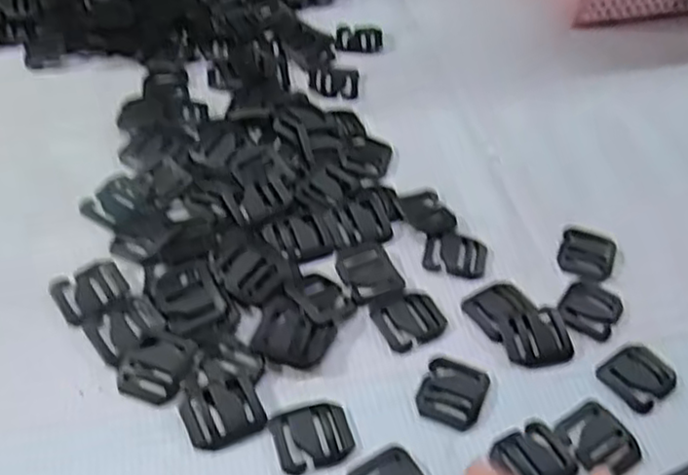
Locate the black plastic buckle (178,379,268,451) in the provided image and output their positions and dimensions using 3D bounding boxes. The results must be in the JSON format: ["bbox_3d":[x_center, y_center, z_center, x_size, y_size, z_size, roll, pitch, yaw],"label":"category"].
[{"bbox_3d":[-0.055,0.081,0.334,0.035,0.005,0.028,-18,52,-19],"label":"black plastic buckle"}]

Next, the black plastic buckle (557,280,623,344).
[{"bbox_3d":[0.133,0.036,0.390,0.030,0.004,0.036,31,53,21],"label":"black plastic buckle"}]

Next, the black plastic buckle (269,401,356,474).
[{"bbox_3d":[-0.014,0.090,0.331,0.035,0.004,0.030,-11,50,-14],"label":"black plastic buckle"}]

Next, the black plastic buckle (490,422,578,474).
[{"bbox_3d":[0.086,0.101,0.329,0.032,0.004,0.029,-23,54,-23],"label":"black plastic buckle"}]

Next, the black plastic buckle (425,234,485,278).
[{"bbox_3d":[0.064,0.009,0.412,0.033,0.004,0.028,12,49,7],"label":"black plastic buckle"}]

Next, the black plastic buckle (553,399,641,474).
[{"bbox_3d":[0.119,0.094,0.339,0.032,0.006,0.034,-26,55,-24],"label":"black plastic buckle"}]

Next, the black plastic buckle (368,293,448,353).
[{"bbox_3d":[0.034,0.042,0.378,0.034,0.004,0.031,-21,53,-21],"label":"black plastic buckle"}]

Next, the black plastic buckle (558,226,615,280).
[{"bbox_3d":[0.140,0.008,0.418,0.030,0.004,0.036,17,49,11],"label":"black plastic buckle"}]

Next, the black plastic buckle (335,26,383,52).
[{"bbox_3d":[0.011,-0.151,0.546,0.035,0.004,0.031,1,48,-3],"label":"black plastic buckle"}]

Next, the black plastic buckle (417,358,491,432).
[{"bbox_3d":[0.053,0.074,0.351,0.030,0.004,0.034,19,50,12],"label":"black plastic buckle"}]

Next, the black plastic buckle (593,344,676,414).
[{"bbox_3d":[0.147,0.069,0.363,0.034,0.004,0.030,-29,57,-27],"label":"black plastic buckle"}]

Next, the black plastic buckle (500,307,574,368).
[{"bbox_3d":[0.099,0.051,0.372,0.035,0.007,0.030,-10,50,-13],"label":"black plastic buckle"}]

